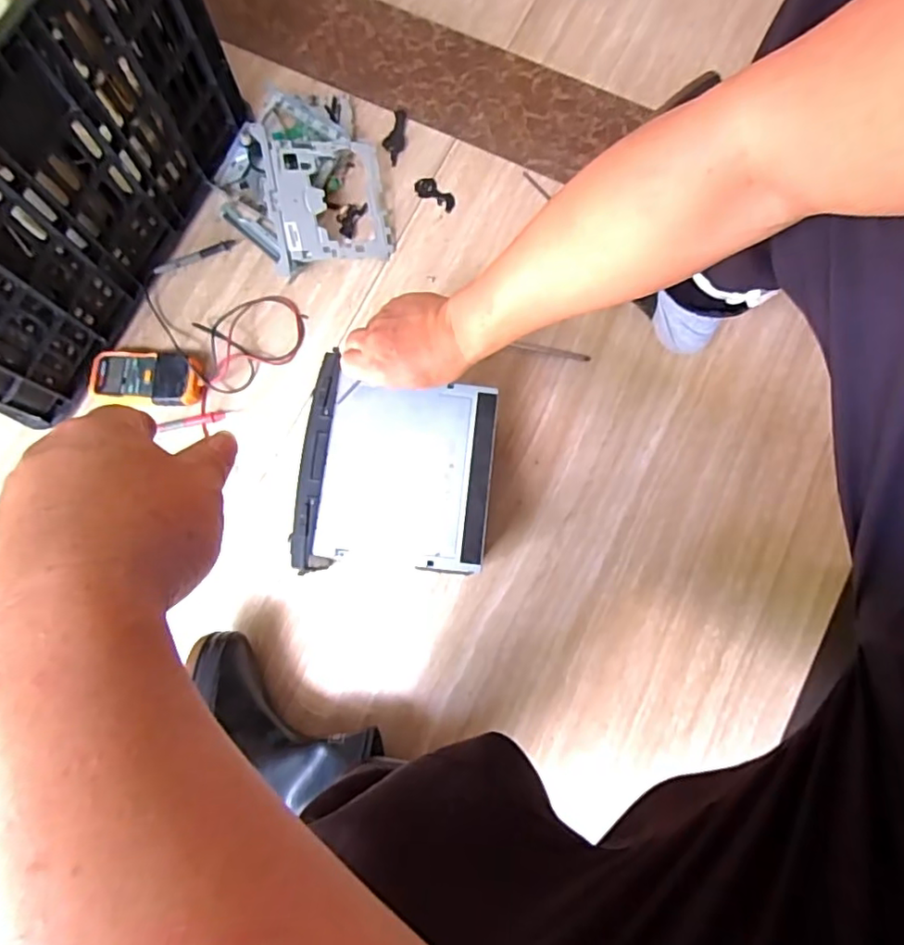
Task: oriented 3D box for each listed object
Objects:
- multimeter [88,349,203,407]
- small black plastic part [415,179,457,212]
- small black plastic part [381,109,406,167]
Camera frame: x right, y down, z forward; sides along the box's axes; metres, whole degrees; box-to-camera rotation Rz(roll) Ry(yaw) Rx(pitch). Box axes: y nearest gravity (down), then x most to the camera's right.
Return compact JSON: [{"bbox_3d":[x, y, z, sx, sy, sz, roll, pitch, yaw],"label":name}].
[{"bbox_3d":[-0.348,-0.110,0.653,0.125,0.027,0.069,-2,79,1],"label":"multimeter"},{"bbox_3d":[-0.019,-0.346,0.712,0.057,0.004,0.029,29,80,6],"label":"small black plastic part"},{"bbox_3d":[-0.072,-0.424,0.723,0.027,0.009,0.081,8,79,3],"label":"small black plastic part"}]

